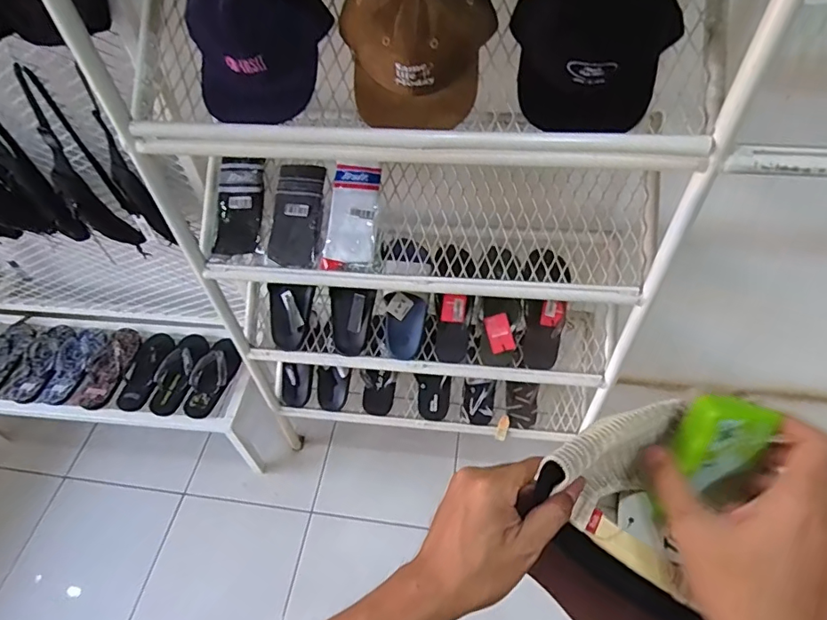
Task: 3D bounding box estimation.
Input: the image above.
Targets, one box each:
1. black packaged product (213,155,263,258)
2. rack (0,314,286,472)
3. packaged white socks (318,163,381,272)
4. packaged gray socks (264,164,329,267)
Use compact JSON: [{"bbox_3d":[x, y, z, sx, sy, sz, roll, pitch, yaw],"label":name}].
[{"bbox_3d":[-0.337,-0.200,0.988,0.094,0.039,0.191,6,88,9],"label":"black packaged product"},{"bbox_3d":[-0.870,0.226,1.557,0.977,0.326,0.346,1,51,5],"label":"rack"},{"bbox_3d":[-0.113,-0.171,0.953,0.091,0.025,0.199,9,87,11],"label":"packaged white socks"},{"bbox_3d":[-0.219,-0.180,0.963,0.094,0.029,0.195,4,83,7],"label":"packaged gray socks"}]

